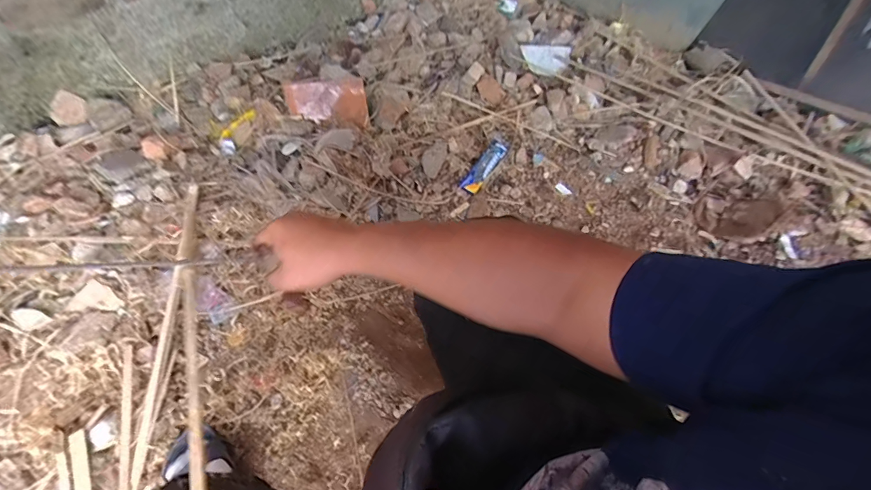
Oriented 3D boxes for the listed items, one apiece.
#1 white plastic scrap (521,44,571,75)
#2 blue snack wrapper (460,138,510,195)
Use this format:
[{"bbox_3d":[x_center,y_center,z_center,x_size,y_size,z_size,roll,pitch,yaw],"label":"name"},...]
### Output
[{"bbox_3d":[0.348,-0.595,1.299,0.149,0.029,0.127,14,61,6],"label":"white plastic scrap"},{"bbox_3d":[0.130,-0.206,1.056,0.050,0.026,0.187,29,63,14],"label":"blue snack wrapper"}]

